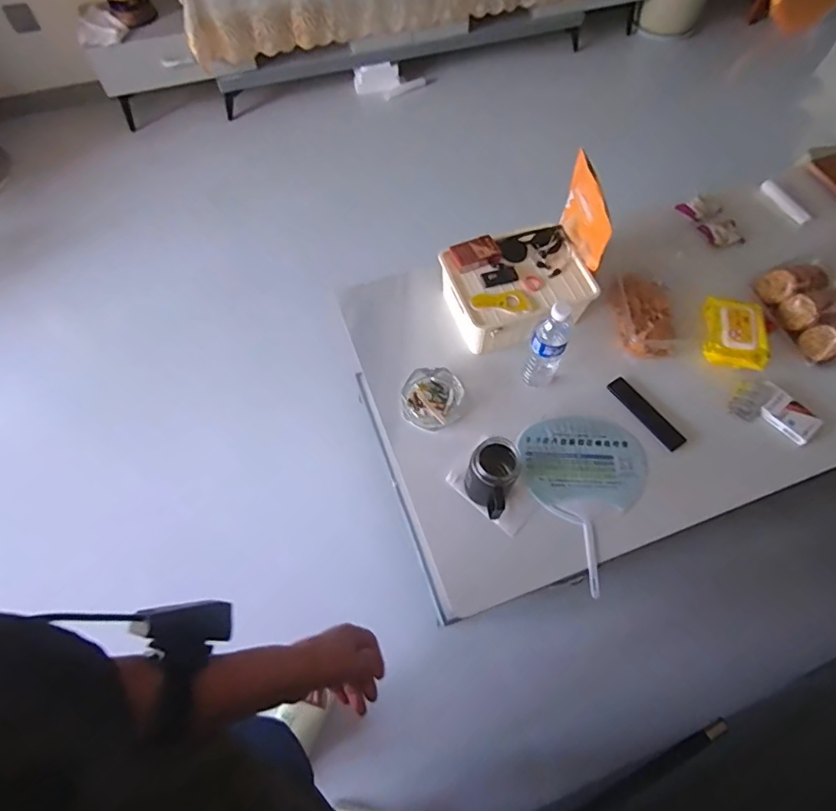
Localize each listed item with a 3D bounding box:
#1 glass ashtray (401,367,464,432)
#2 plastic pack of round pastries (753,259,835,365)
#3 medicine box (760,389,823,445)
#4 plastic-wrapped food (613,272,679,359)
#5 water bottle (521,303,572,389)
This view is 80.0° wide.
[{"bbox_3d":[0.025,-0.014,0.913,0.106,0.038,0.118,31,66,14],"label":"glass ashtray"},{"bbox_3d":[0.806,-0.200,0.998,0.130,0.078,0.220,-14,63,-9],"label":"plastic pack of round pastries"},{"bbox_3d":[0.693,0.020,0.920,0.072,0.019,0.090,-37,69,-19],"label":"medicine box"},{"bbox_3d":[0.452,-0.187,0.999,0.110,0.051,0.199,0,62,-2],"label":"plastic-wrapped food"},{"bbox_3d":[0.230,-0.101,0.878,0.064,0.217,0.056,29,65,13],"label":"water bottle"}]

